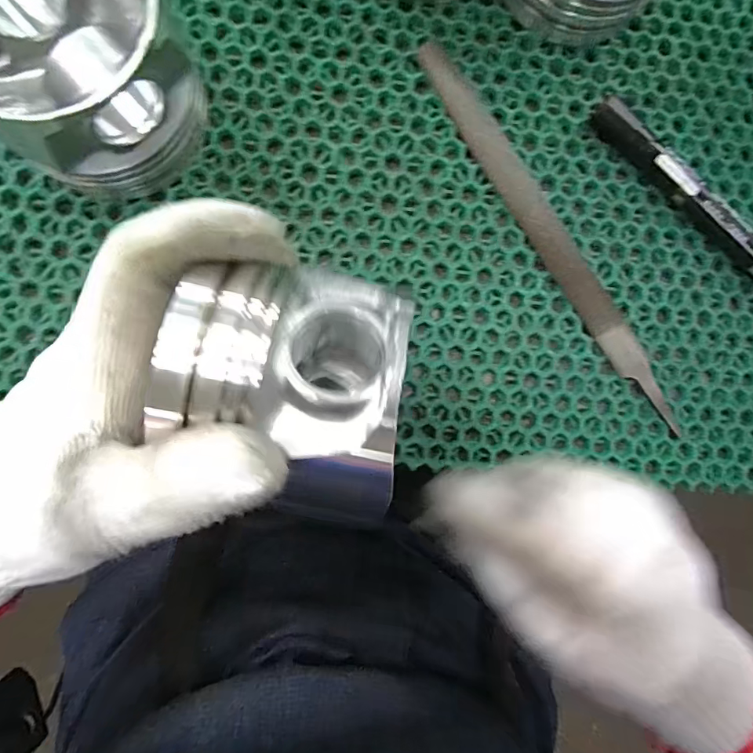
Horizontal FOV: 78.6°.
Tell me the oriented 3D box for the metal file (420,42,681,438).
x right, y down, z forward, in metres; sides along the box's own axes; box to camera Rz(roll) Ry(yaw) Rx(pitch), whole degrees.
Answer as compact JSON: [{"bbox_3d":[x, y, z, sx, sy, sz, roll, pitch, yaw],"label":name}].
[{"bbox_3d":[0.092,-0.071,0.241,0.019,0.006,0.230,-35,93,-5],"label":"metal file"}]

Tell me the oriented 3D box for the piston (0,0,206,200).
[{"bbox_3d":[-0.120,-0.127,0.184,0.084,0.076,0.083,0,90,-6],"label":"piston"}]

